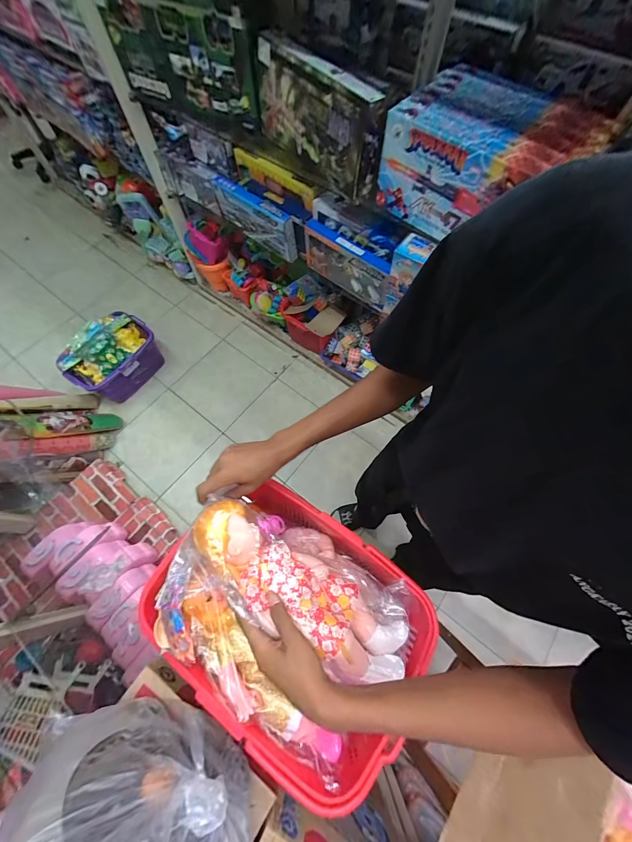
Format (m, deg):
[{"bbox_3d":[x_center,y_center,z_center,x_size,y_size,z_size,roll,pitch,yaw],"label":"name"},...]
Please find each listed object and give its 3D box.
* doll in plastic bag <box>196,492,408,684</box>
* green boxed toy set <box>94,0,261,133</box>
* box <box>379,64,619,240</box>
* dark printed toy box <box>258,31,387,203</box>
[{"bbox_3d":[-0.018,0.217,0.424,0.320,0.089,0.123,33,71,-4],"label":"doll in plastic bag"},{"bbox_3d":[-0.398,-1.056,0.901,0.580,0.272,0.067,29,60,13],"label":"green boxed toy set"},{"bbox_3d":[0.385,-0.603,0.728,0.378,0.188,0.291,41,74,16],"label":"box"},{"bbox_3d":[-0.011,-0.780,0.806,0.095,0.218,0.425,-34,71,-12],"label":"dark printed toy box"}]

